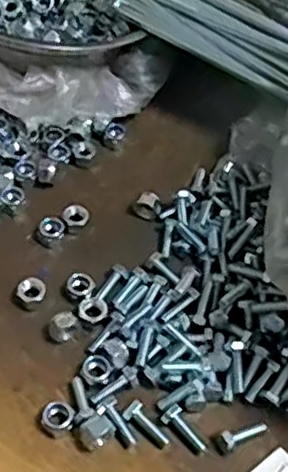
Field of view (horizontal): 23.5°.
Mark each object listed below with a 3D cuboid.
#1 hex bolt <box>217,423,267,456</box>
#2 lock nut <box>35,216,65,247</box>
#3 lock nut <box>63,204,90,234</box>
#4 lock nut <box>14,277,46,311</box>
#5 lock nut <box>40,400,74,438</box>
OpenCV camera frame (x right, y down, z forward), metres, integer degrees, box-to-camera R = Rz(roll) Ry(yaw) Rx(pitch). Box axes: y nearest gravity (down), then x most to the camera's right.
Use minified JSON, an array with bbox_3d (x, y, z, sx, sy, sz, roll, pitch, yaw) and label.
[{"bbox_3d":[0.058,0.115,0.401,0.031,0.008,0.010,-19,56,-17],"label":"hex bolt"},{"bbox_3d":[-0.066,-0.004,0.484,0.018,0.007,0.021,22,53,12],"label":"lock nut"},{"bbox_3d":[-0.048,-0.013,0.491,0.018,0.009,0.022,-2,53,-5],"label":"lock nut"},{"bbox_3d":[-0.074,0.038,0.451,0.020,0.012,0.019,2,52,-3],"label":"lock nut"},{"bbox_3d":[-0.050,0.105,0.399,0.018,0.010,0.018,2,52,-3],"label":"lock nut"}]

